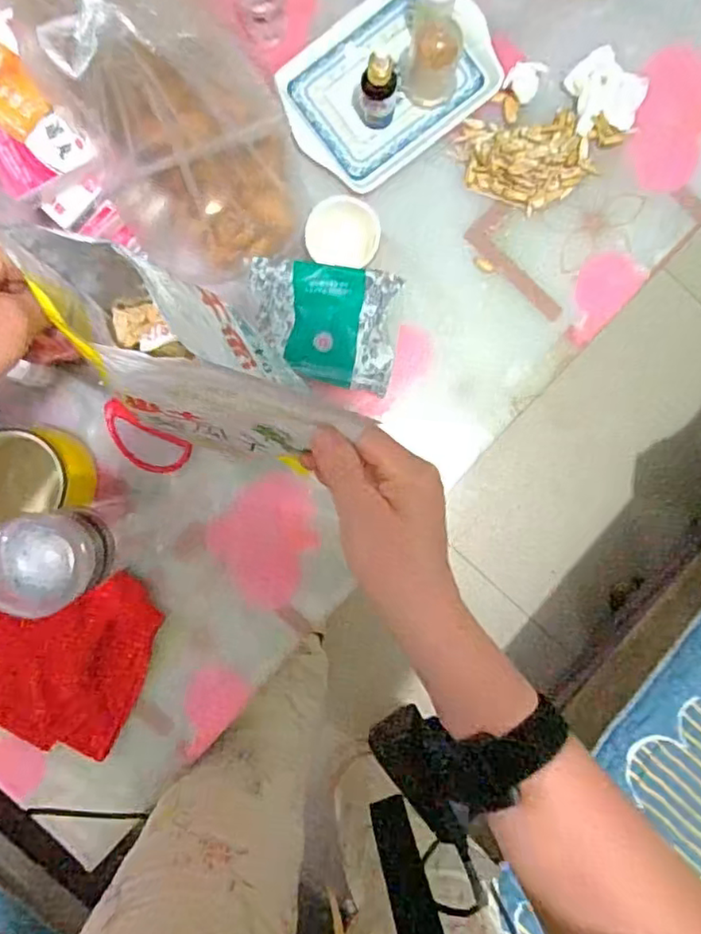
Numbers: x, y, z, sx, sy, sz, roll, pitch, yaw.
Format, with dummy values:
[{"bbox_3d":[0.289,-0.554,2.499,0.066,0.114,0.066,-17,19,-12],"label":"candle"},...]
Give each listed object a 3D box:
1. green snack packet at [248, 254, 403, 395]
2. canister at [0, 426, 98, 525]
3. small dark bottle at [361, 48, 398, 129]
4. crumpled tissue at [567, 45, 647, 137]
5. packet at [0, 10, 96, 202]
[{"bbox_3d":[-0.023,-0.122,0.545,0.127,0.038,0.101,8,93,-1],"label":"green snack packet"},{"bbox_3d":[-0.288,0.007,0.577,0.090,0.077,0.080,-5,93,-1],"label":"canister"},{"bbox_3d":[0.026,-0.335,0.563,0.030,0.089,0.028,13,92,-1],"label":"small dark bottle"},{"bbox_3d":[0.242,-0.359,0.597,0.066,0.013,0.080,-14,93,0],"label":"crumpled tissue"},{"bbox_3d":[-0.274,-0.286,0.509,0.080,0.019,0.130,-33,93,1],"label":"packet"}]

